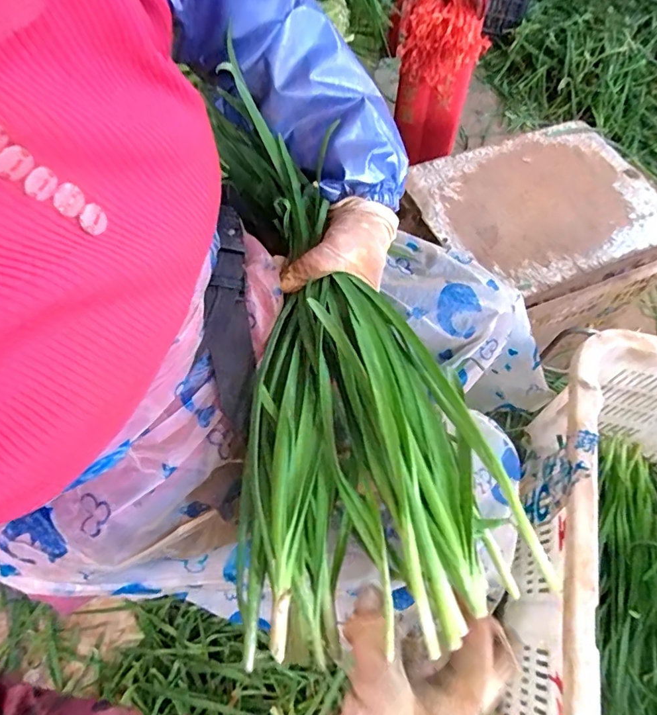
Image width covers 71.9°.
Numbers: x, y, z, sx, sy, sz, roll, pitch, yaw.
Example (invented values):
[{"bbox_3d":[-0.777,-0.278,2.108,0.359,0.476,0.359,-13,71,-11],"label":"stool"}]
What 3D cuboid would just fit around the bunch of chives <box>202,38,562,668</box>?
[{"bbox_3d":[-0.017,-0.010,0.338,0.176,0.078,0.394,-16,66,-9],"label":"bunch of chives"}]

